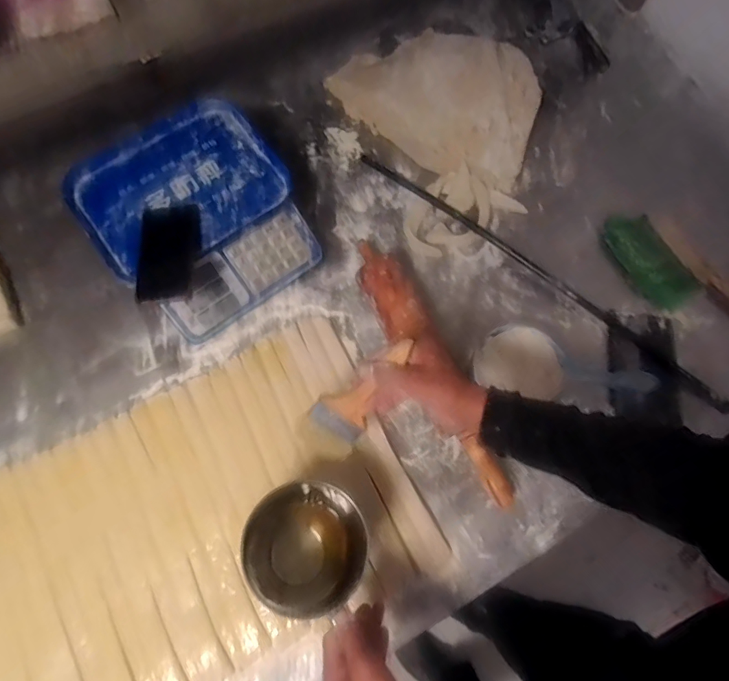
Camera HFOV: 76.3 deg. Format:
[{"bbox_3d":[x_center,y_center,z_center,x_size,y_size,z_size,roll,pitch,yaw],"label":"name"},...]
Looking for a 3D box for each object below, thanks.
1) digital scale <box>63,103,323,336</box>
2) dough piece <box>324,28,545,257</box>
[{"bbox_3d":[-0.268,-0.197,0.762,0.295,0.112,0.322,-35,75,-12],"label":"digital scale"},{"bbox_3d":[0.167,-0.399,0.849,0.363,0.080,0.438,-22,73,-8],"label":"dough piece"}]

